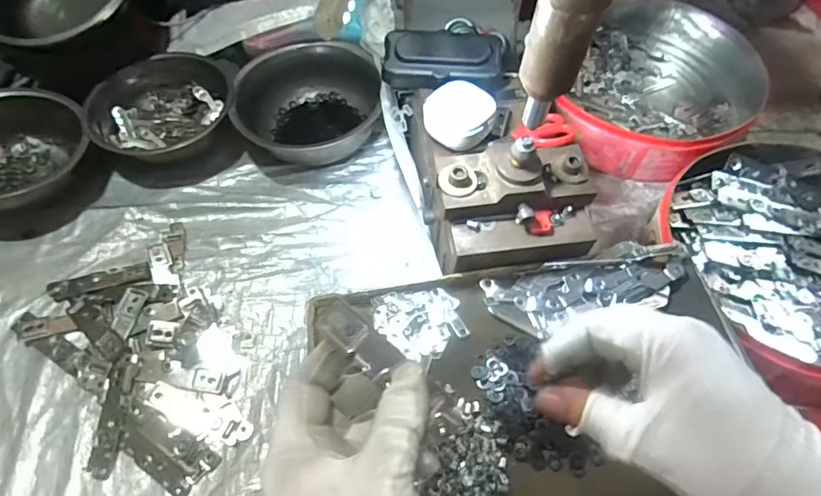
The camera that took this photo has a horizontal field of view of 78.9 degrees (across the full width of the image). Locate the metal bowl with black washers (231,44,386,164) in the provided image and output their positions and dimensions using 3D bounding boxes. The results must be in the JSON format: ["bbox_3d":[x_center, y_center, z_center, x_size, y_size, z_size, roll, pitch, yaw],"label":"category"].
[{"bbox_3d":[-0.114,-0.159,0.546,0.151,0.059,0.148,0,59,0],"label":"metal bowl with black washers"}]

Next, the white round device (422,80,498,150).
[{"bbox_3d":[0.041,-0.110,0.421,0.056,0.027,0.052,0,89,12],"label":"white round device"}]

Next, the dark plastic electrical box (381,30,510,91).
[{"bbox_3d":[0.031,-0.170,0.458,0.103,0.035,0.049,4,93,6],"label":"dark plastic electrical box"}]

